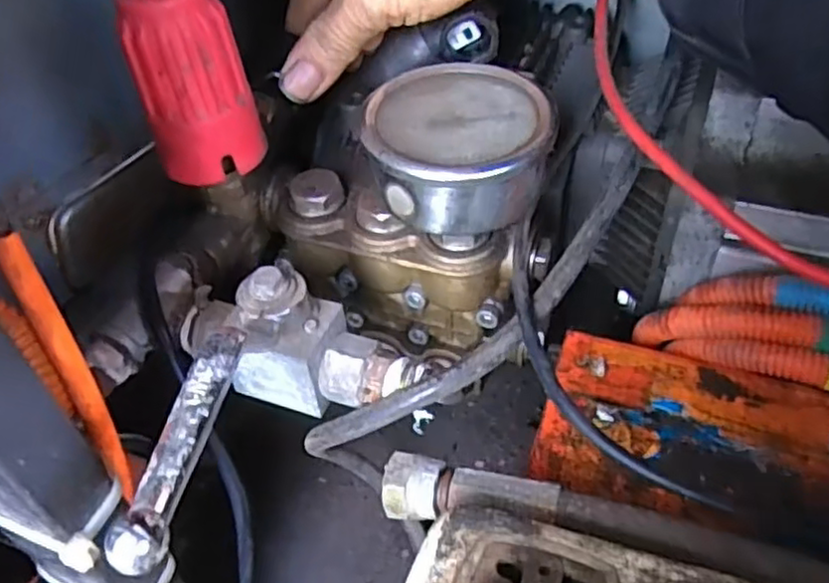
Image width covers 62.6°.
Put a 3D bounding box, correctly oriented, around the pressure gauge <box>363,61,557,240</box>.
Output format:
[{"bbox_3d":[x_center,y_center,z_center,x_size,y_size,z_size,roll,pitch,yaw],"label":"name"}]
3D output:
[{"bbox_3d":[0.013,-0.048,0.237,0.064,0.029,0.067,-3,46,3],"label":"pressure gauge"}]

